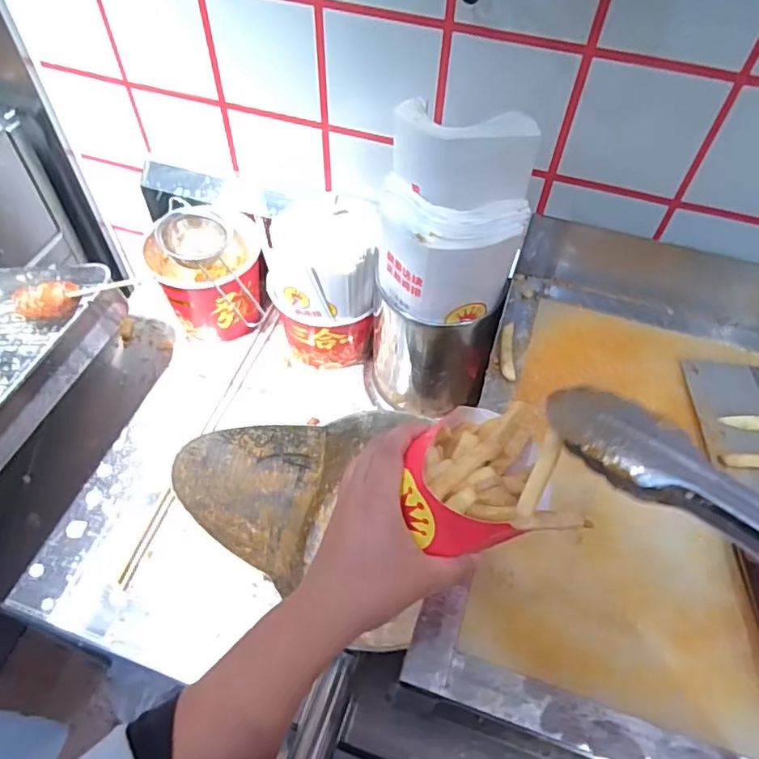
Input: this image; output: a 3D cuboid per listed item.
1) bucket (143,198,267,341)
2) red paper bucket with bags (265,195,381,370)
[{"bbox_3d":[-0.199,-0.125,0.692,0.121,0.112,0.112,1,55,-1],"label":"bucket"},{"bbox_3d":[-0.065,-0.100,0.650,0.119,0.163,0.104,14,56,8],"label":"red paper bucket with bags"}]

